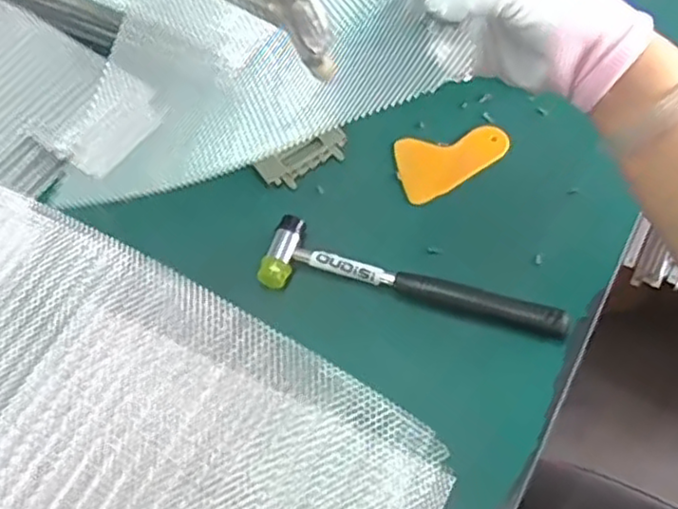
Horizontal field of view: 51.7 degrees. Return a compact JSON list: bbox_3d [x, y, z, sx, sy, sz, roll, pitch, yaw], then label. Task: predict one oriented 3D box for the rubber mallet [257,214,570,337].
[{"bbox_3d":[0.057,0.025,0.561,0.242,0.030,0.054,14,63,15],"label":"rubber mallet"}]

